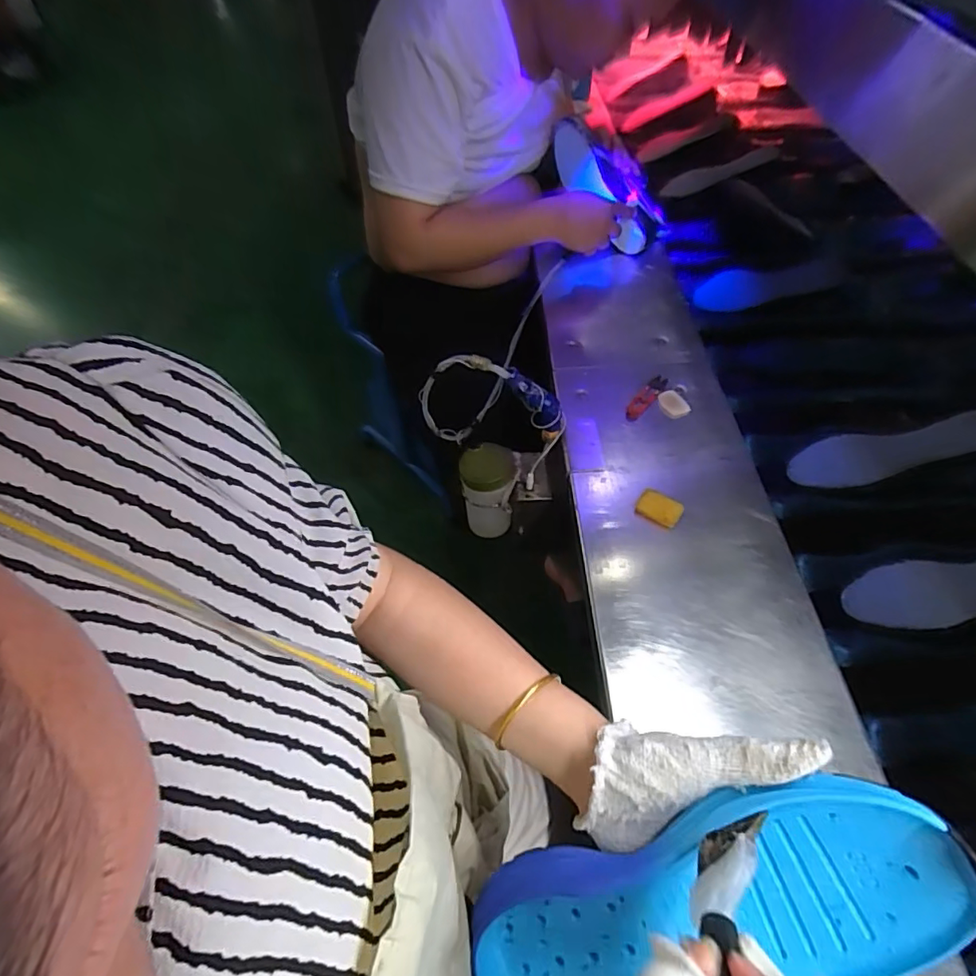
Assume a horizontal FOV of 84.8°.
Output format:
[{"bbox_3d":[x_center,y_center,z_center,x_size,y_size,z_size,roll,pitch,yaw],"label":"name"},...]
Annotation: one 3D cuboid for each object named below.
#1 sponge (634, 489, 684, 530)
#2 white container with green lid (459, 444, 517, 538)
[{"bbox_3d":[0.205,0.025,0.642,0.050,0.019,0.032,28,58,17],"label":"sponge"},{"bbox_3d":[-0.001,0.006,0.795,0.076,0.128,0.071,6,54,3],"label":"white container with green lid"}]

